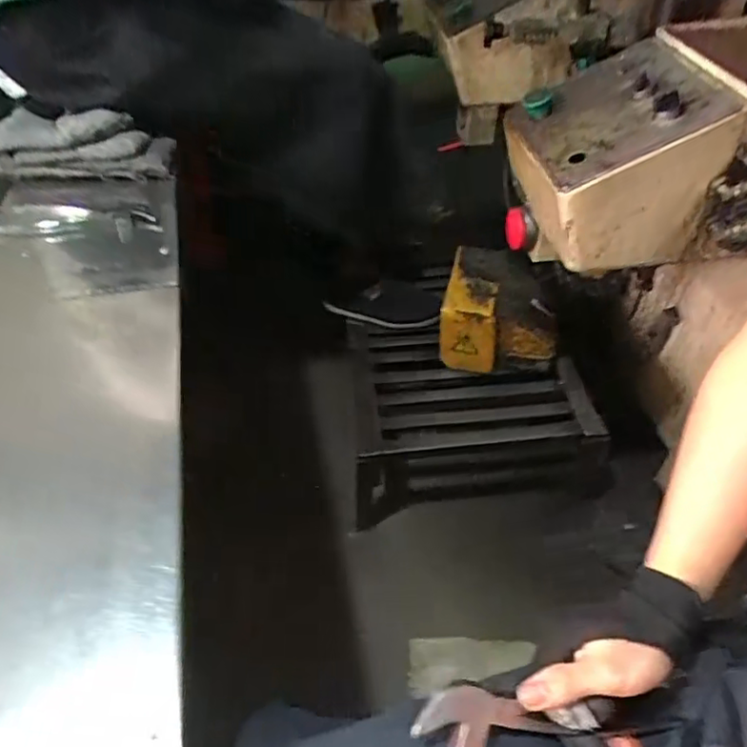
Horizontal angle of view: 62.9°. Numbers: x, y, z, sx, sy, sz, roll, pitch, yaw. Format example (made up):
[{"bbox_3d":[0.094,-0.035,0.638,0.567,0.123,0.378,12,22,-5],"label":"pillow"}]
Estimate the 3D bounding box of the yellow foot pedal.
[{"bbox_3d":[0.256,-0.132,1.232,0.228,0.201,0.212,7,47,5],"label":"yellow foot pedal"}]

